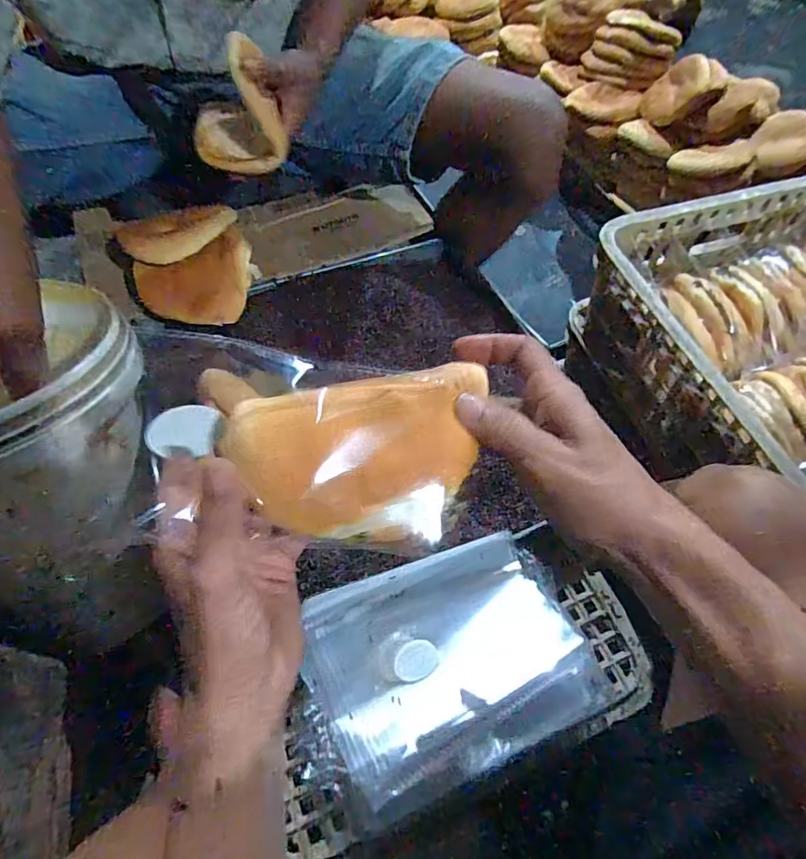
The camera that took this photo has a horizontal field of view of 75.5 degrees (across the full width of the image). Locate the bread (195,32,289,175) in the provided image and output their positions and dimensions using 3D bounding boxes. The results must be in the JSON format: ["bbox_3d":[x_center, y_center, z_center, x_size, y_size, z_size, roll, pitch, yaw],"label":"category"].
[{"bbox_3d":[-0.179,-0.331,0.545,0.077,0.113,0.089,-25,62,-16],"label":"bread"}]

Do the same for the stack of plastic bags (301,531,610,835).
[{"bbox_3d":[0.041,0.199,0.460,0.236,0.026,0.174,-20,61,-14],"label":"stack of plastic bags"}]

